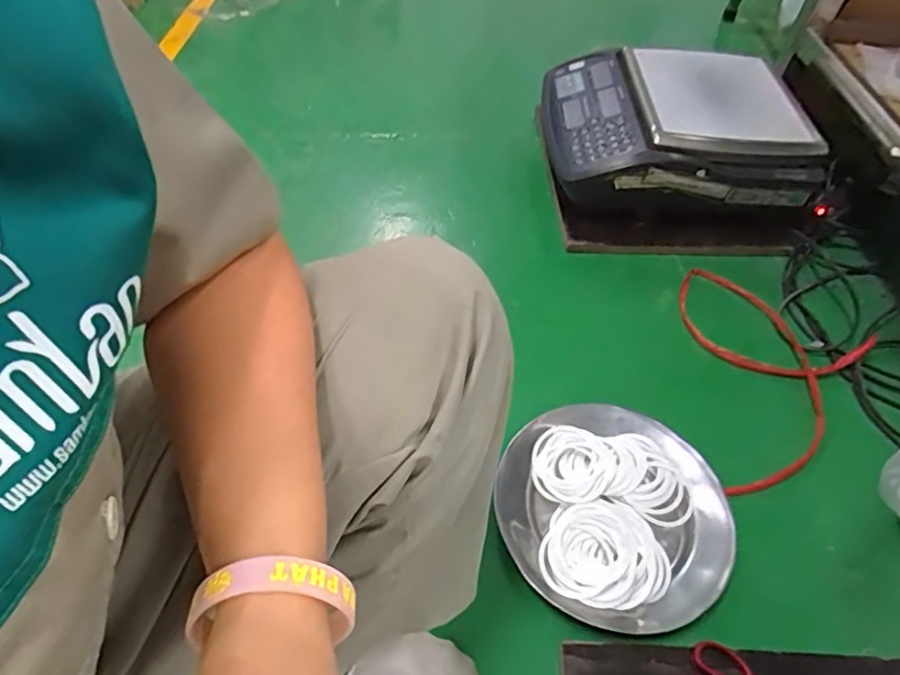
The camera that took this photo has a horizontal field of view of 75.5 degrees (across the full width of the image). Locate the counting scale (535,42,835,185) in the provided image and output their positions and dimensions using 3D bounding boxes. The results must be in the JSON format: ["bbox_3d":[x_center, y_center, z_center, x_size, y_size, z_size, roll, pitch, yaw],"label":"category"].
[{"bbox_3d":[0.334,-0.345,0.898,0.350,0.105,0.333,3,50,-1],"label":"counting scale"}]

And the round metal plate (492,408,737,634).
[{"bbox_3d":[0.161,0.172,0.586,0.220,0.048,0.221,2,50,-2],"label":"round metal plate"}]

